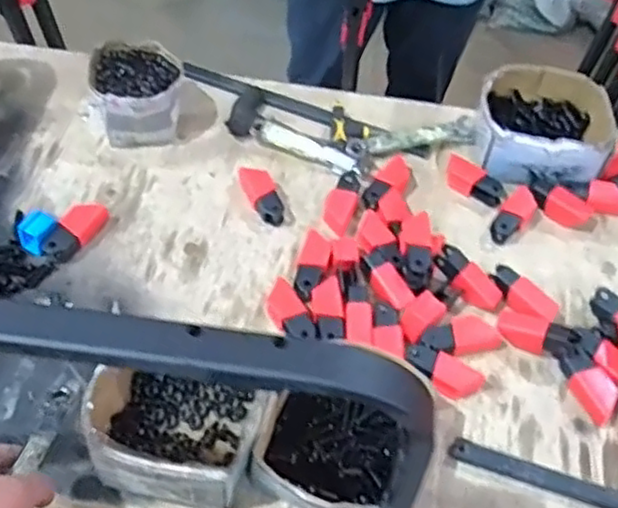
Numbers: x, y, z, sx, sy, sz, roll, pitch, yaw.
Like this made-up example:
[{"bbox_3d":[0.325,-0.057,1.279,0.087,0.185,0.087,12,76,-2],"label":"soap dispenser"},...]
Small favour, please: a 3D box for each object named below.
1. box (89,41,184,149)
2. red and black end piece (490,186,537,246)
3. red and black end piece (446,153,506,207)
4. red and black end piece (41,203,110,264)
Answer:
[{"bbox_3d":[-0.222,-0.214,0.922,0.116,0.068,0.129,-11,57,-12],"label":"box"},{"bbox_3d":[0.259,-0.049,0.881,0.039,0.026,0.080,29,58,15],"label":"red and black end piece"},{"bbox_3d":[0.214,-0.096,0.911,0.088,0.023,0.042,35,60,19],"label":"red and black end piece"},{"bbox_3d":[-0.273,-0.032,0.821,0.034,0.031,0.091,25,57,12],"label":"red and black end piece"}]

